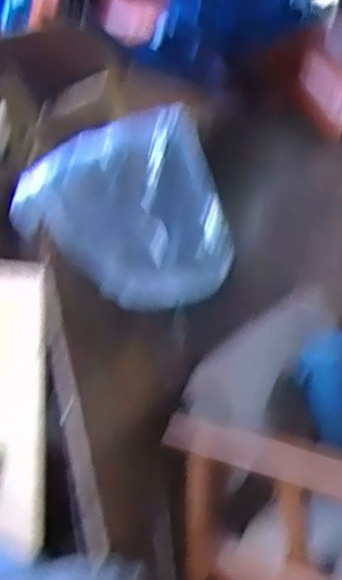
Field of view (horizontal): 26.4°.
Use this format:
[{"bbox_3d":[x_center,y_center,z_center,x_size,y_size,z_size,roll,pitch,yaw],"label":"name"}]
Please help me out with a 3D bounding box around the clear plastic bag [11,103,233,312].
[{"bbox_3d":[-0.071,-0.142,1.245,0.327,0.259,0.248,1,24,6],"label":"clear plastic bag"}]

